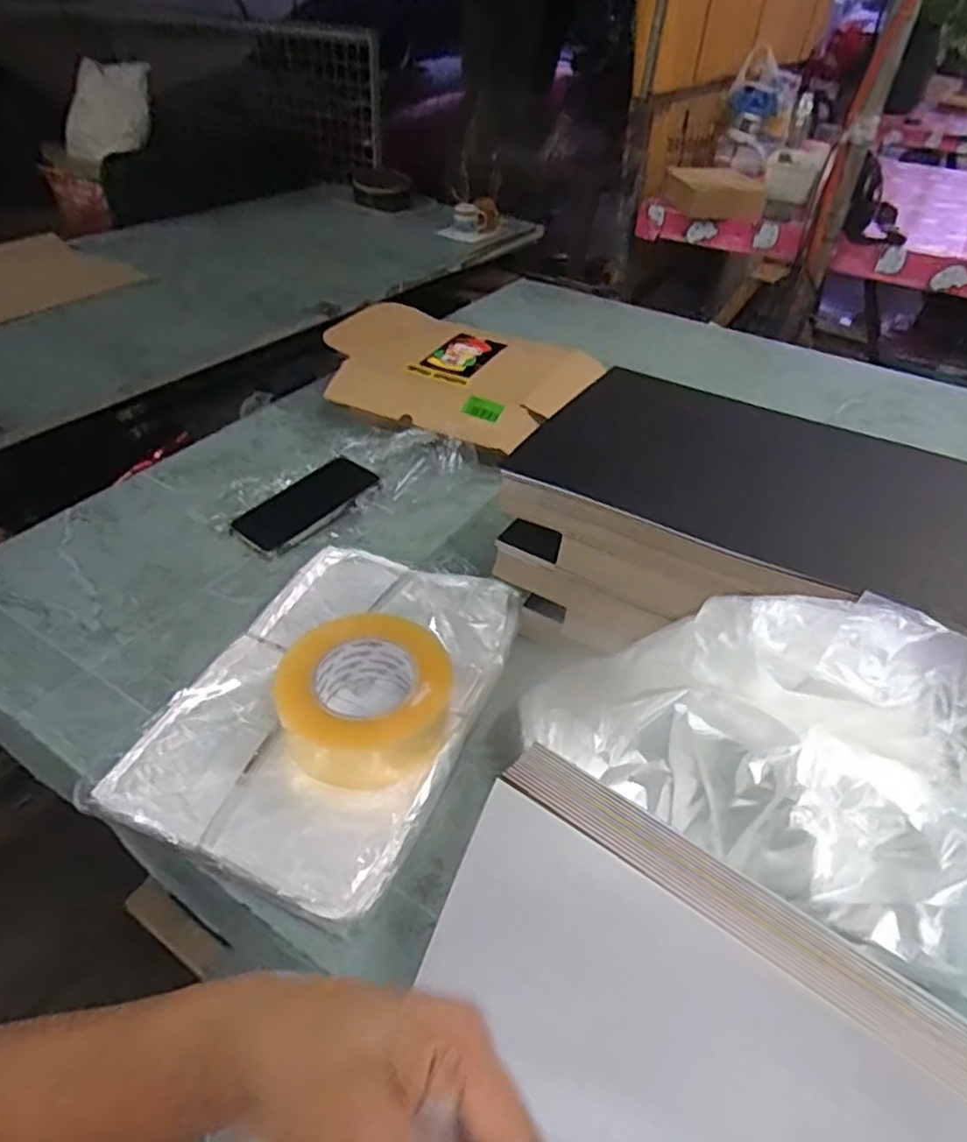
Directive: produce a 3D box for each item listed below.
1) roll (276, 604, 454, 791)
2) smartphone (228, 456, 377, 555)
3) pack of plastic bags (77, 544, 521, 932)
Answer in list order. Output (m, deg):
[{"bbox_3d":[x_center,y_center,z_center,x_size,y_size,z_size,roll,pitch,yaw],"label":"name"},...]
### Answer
[{"bbox_3d":[-0.093,0.094,0.522,0.114,0.063,0.120,1,40,-1],"label":"roll"},{"bbox_3d":[-0.199,-0.077,0.774,0.079,0.008,0.162,29,54,27],"label":"smartphone"},{"bbox_3d":[-0.117,0.104,0.570,0.226,0.034,0.317,18,42,18],"label":"pack of plastic bags"}]

